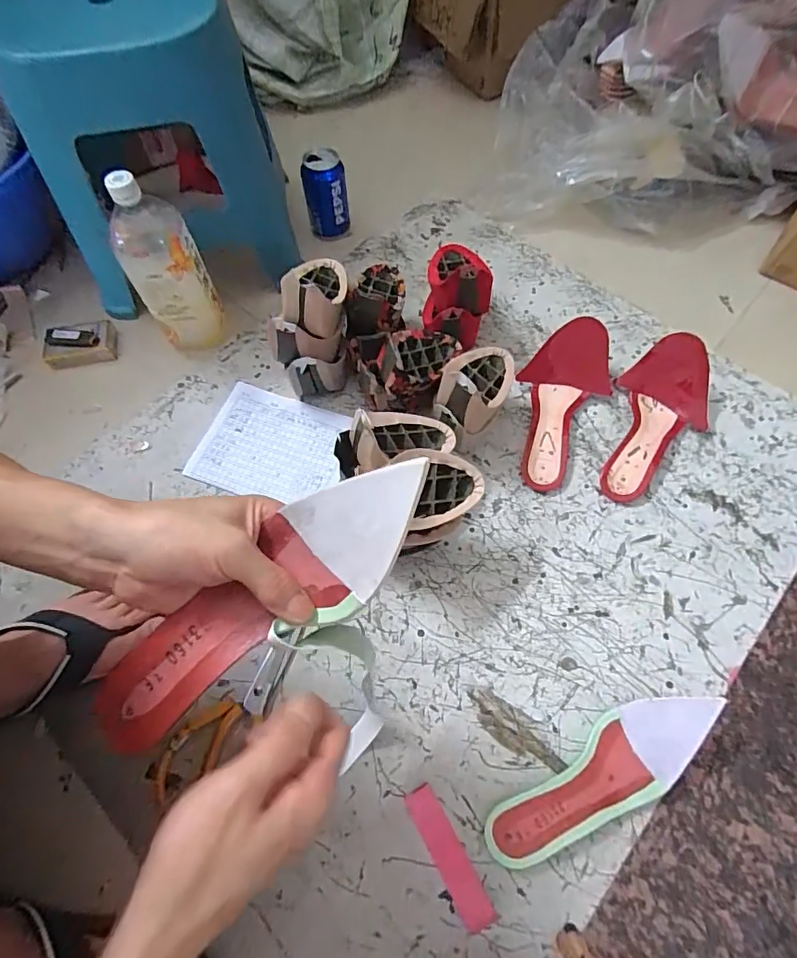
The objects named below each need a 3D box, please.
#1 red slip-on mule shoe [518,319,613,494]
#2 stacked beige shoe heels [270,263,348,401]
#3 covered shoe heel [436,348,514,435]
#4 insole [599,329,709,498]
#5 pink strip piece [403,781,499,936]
[{"bbox_3d":[0.202,-0.099,0.628,0.112,0.058,0.229,22,67,11],"label":"red slip-on mule shoe"},{"bbox_3d":[-0.106,-0.199,0.622,0.083,0.156,0.136,-1,64,0],"label":"stacked beige shoe heels"},{"bbox_3d":[0.090,-0.122,0.566,0.075,0.068,0.119,19,66,10],"label":"covered shoe heel"},{"bbox_3d":[0.324,-0.071,0.616,0.113,0.056,0.221,25,80,12],"label":"insole"},{"bbox_3d":[0.045,0.345,0.450,0.027,0.004,0.116,-29,67,-12],"label":"pink strip piece"}]

